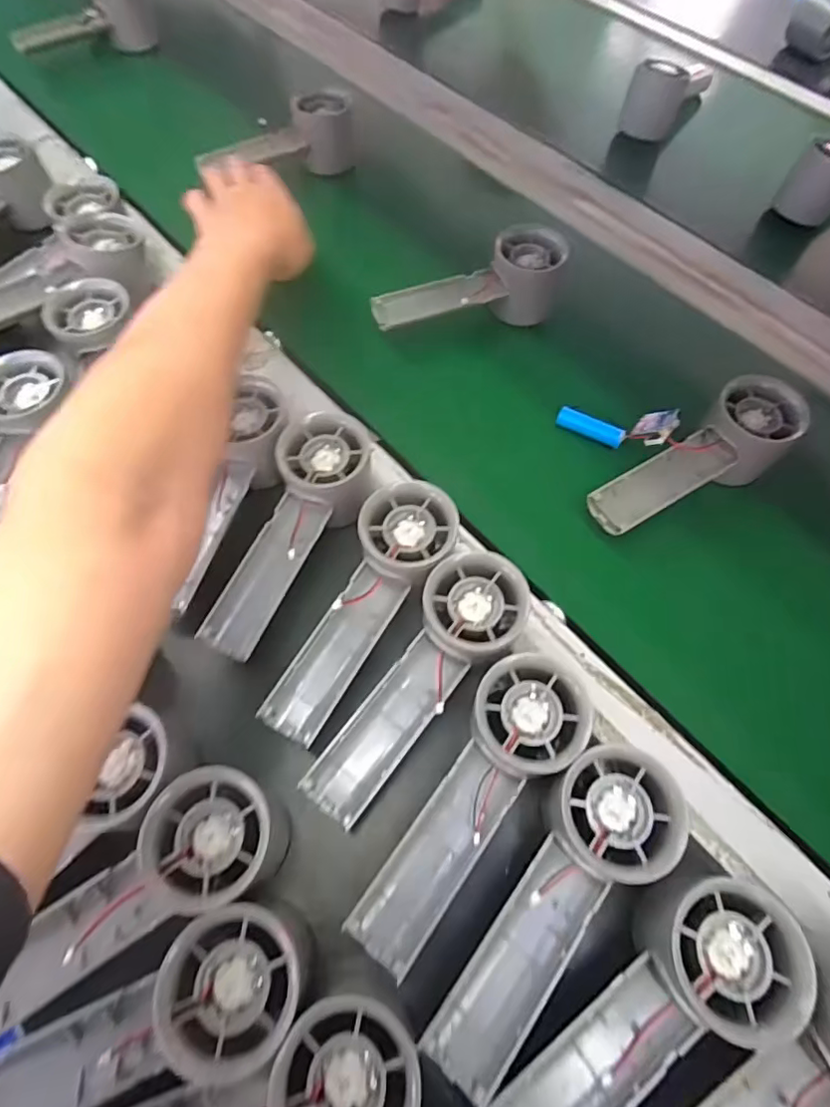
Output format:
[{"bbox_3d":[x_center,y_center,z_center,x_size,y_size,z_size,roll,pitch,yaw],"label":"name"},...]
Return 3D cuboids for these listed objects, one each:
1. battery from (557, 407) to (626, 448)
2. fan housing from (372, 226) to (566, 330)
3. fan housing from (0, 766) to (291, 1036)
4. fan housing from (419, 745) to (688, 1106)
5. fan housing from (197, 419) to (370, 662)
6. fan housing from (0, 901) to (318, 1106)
[{"bbox_3d":[0.134,-0.097,0.427,0.052,0.013,0.011,30,67,14],"label":"battery"},{"bbox_3d":[0.044,-0.220,0.460,0.158,0.057,0.048,-13,64,-7],"label":"fan housing"},{"bbox_3d":[-0.131,0.157,0.257,0.142,0.046,0.056,-31,68,-15],"label":"fan housing"},{"bbox_3d":[0.065,0.163,0.260,0.056,0.028,0.157,35,80,15],"label":"fan housing"},{"bbox_3d":[-0.077,-0.012,0.349,0.056,0.039,0.157,24,79,11],"label":"fan housing"},{"bbox_3d":[-0.114,0.200,0.235,0.157,0.034,0.054,-27,66,1],"label":"fan housing"}]

